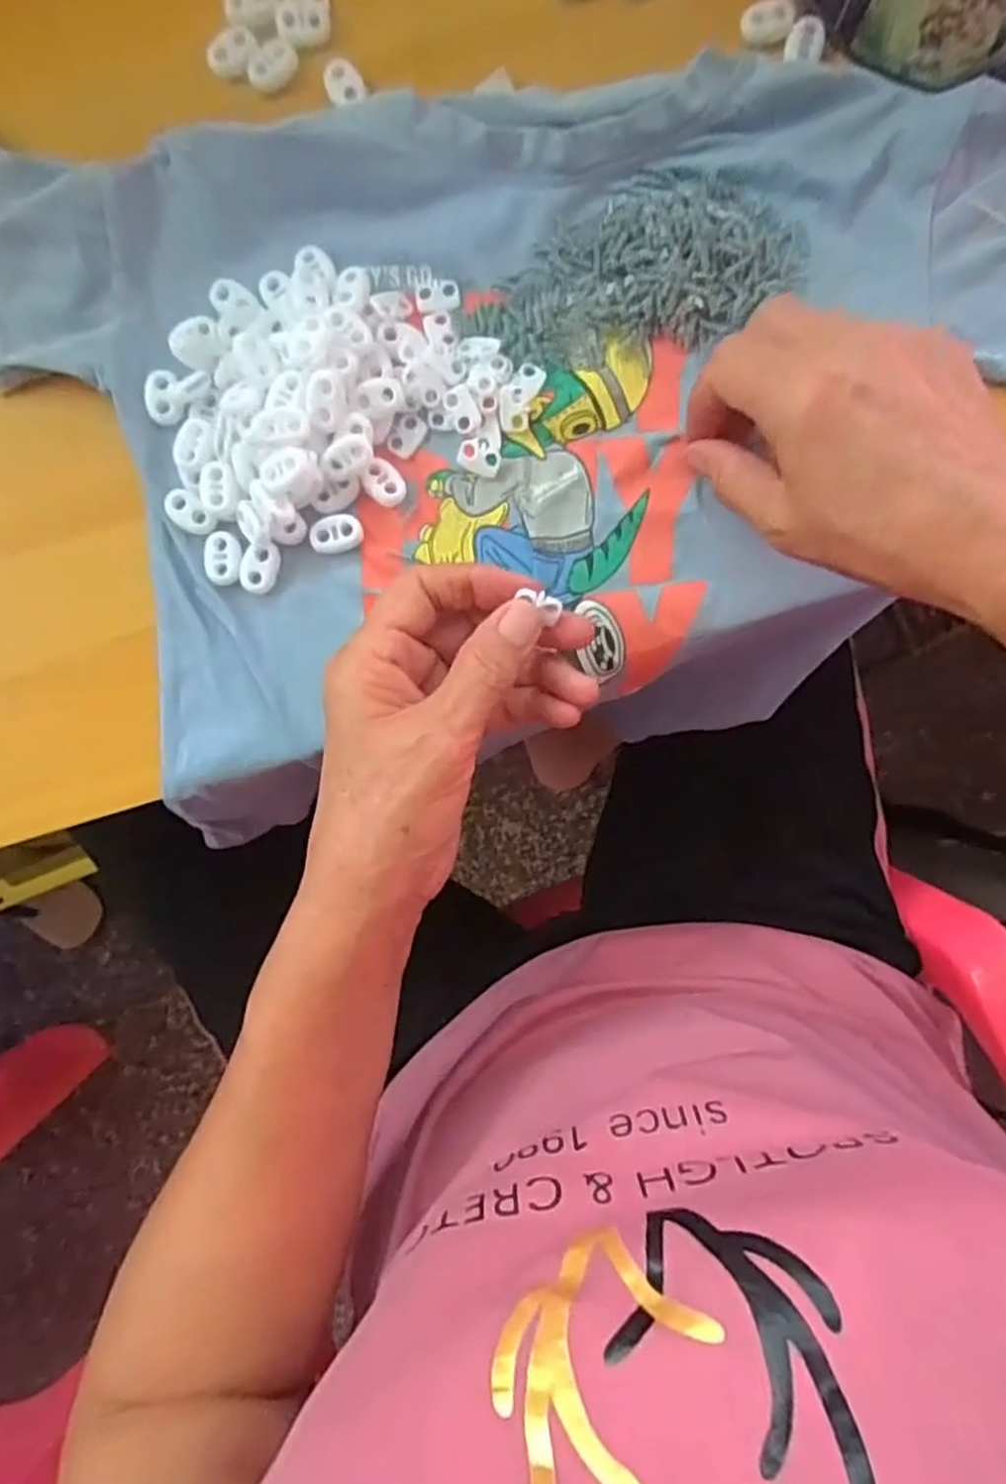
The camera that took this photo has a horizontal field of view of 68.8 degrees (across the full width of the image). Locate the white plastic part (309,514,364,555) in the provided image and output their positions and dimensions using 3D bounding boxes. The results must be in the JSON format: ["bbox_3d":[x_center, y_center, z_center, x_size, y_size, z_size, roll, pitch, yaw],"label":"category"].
[{"bbox_3d":[-0.071,-0.089,0.315,0.022,0.004,0.015,-10,92,-1],"label":"white plastic part"}]

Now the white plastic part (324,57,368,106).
[{"bbox_3d":[-0.068,-0.282,0.312,0.015,0.004,0.019,-28,92,0],"label":"white plastic part"}]

